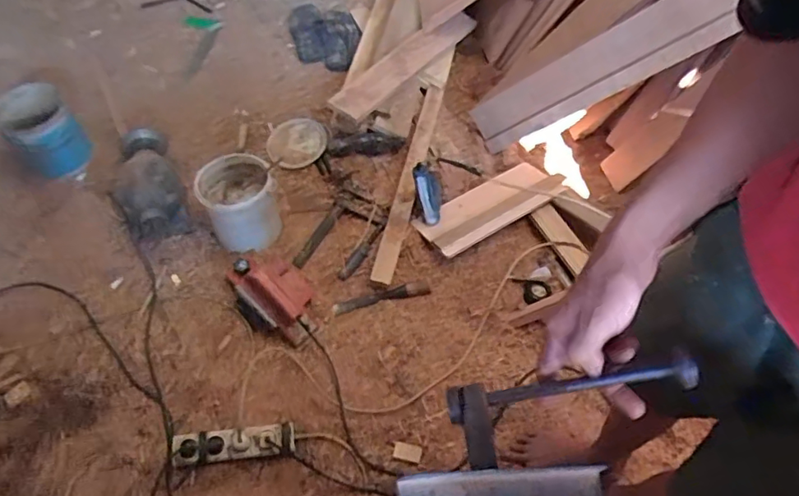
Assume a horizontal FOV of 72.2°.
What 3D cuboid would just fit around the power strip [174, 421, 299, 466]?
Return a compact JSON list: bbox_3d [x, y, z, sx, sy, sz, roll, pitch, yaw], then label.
[{"bbox_3d":[-0.344,0.408,1.140,0.241,0.034,0.064,-6,60,-5],"label":"power strip"}]

